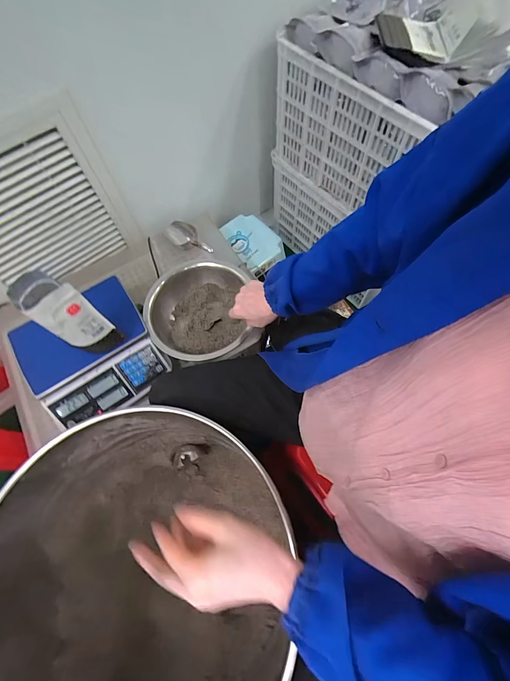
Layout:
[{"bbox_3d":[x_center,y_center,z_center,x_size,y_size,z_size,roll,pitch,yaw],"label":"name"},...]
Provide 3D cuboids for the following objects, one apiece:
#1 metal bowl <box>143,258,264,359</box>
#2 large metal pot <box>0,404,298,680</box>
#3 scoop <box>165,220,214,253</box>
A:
[{"bbox_3d":[-0.128,-0.066,0.781,0.246,0.101,0.262,-1,66,3],"label":"metal bowl"},{"bbox_3d":[-0.225,0.413,0.640,0.530,0.362,0.499,-1,66,3],"label":"large metal pot"},{"bbox_3d":[-0.179,-0.282,0.890,0.197,0.052,0.068,36,72,31],"label":"scoop"}]

